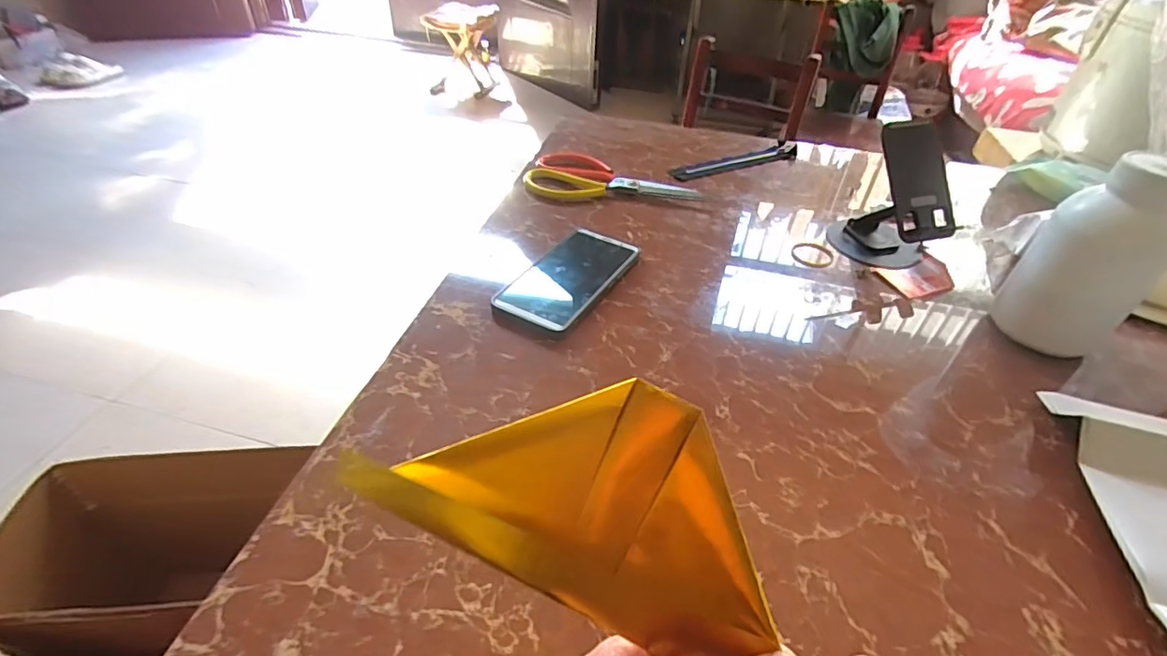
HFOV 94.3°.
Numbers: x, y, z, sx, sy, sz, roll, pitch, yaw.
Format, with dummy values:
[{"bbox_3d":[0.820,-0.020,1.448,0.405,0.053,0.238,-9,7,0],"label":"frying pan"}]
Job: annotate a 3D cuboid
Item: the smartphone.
[{"bbox_3d":[-0.015,-0.048,0.511,0.077,0.015,0.153,24,45,21],"label":"smartphone"}]

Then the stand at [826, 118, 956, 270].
[{"bbox_3d":[0.318,-0.131,0.544,0.074,0.132,0.100,-15,44,-21],"label":"stand"}]

